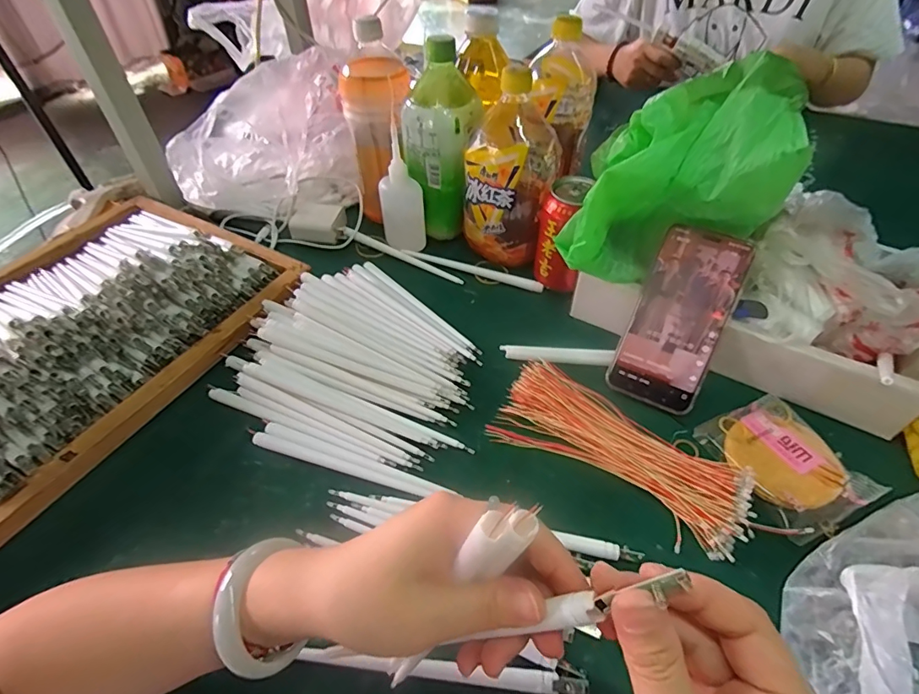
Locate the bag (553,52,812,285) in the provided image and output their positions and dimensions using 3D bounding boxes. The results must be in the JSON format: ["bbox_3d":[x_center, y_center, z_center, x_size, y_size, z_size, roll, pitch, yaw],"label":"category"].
[{"bbox_3d":[0.180,-0.133,0.402,0.159,0.166,0.107,26,54,22],"label":"bag"}]

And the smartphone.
[{"bbox_3d":[0.196,-0.025,0.428,0.075,0.007,0.159,23,96,20],"label":"smartphone"}]

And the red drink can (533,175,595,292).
[{"bbox_3d":[0.111,-0.120,0.523,0.052,0.111,0.058,5,49,6],"label":"red drink can"}]

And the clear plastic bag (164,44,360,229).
[{"bbox_3d":[-0.252,-0.264,0.610,0.221,0.152,0.173,-15,50,-12],"label":"clear plastic bag"}]

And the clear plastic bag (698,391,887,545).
[{"bbox_3d":[0.268,0.094,0.390,0.095,0.017,0.108,-18,51,-14],"label":"clear plastic bag"}]

